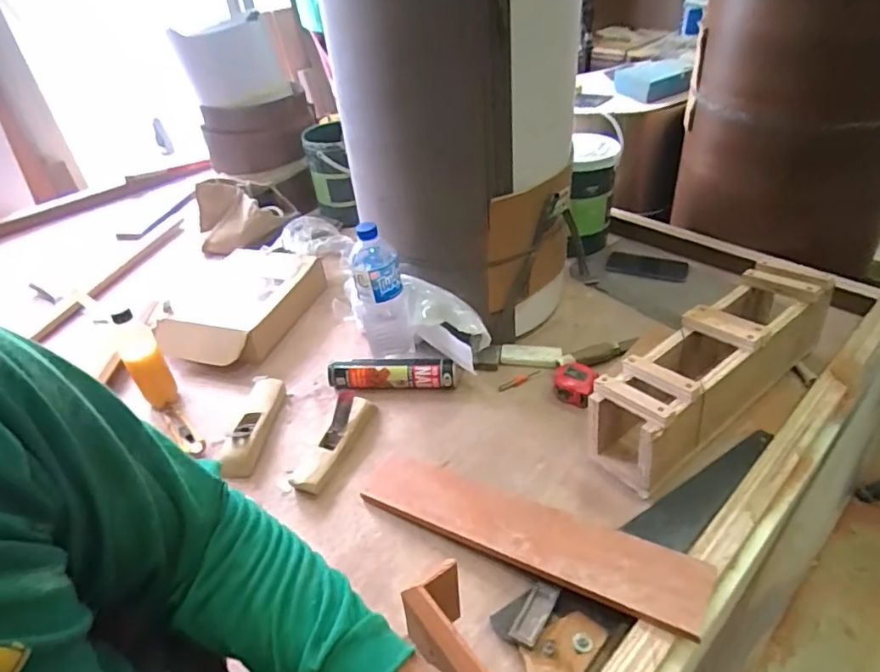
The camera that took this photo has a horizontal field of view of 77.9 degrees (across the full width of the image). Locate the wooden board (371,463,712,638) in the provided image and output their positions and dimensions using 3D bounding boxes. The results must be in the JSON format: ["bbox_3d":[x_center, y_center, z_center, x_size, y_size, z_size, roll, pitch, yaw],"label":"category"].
[{"bbox_3d":[0.093,0.231,0.655,0.418,0.013,0.090,12,45,30],"label":"wooden board"}]

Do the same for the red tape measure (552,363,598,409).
[{"bbox_3d":[0.212,0.073,0.859,0.064,0.040,0.066,12,41,22],"label":"red tape measure"}]

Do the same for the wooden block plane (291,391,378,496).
[{"bbox_3d":[-0.157,0.141,0.797,0.048,0.077,0.178,14,42,23],"label":"wooden block plane"}]

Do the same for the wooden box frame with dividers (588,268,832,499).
[{"bbox_3d":[0.397,0.040,0.783,0.426,0.136,0.118,-27,42,-25],"label":"wooden box frame with dividers"}]

